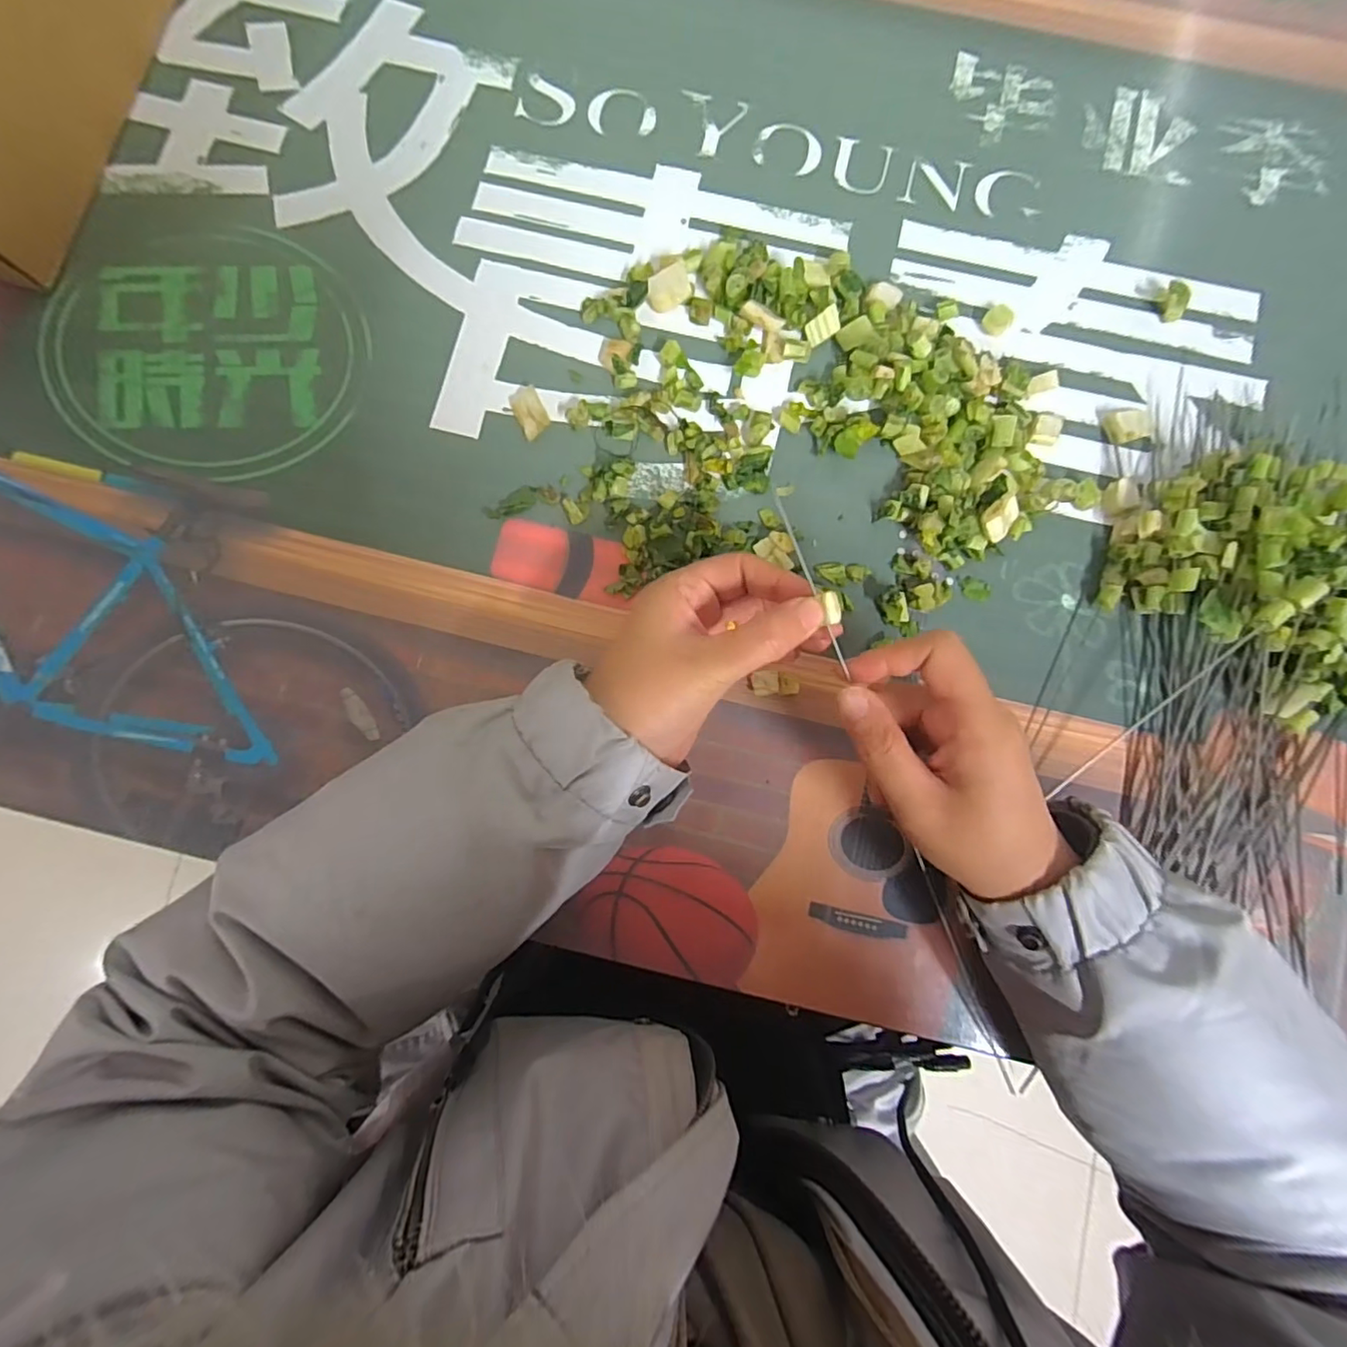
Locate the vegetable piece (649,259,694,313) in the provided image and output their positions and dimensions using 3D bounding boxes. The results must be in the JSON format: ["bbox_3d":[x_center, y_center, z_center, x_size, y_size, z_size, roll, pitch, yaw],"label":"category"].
[{"bbox_3d":[-0.003,-0.220,0.336,0.024,0.017,0.018,-10,84,1],"label":"vegetable piece"}]

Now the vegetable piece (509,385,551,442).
[{"bbox_3d":[-0.082,-0.149,0.333,0.017,0.007,0.029,-28,84,-1],"label":"vegetable piece"}]

